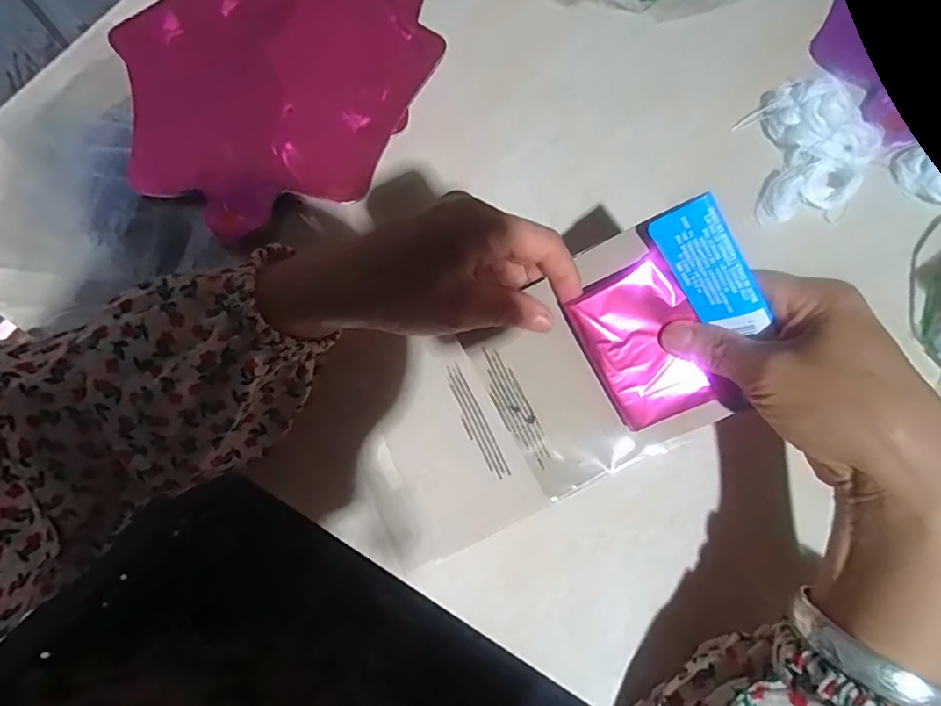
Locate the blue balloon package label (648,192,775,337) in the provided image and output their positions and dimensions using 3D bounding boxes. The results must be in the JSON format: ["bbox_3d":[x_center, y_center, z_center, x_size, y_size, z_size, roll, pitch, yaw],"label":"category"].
[{"bbox_3d":[0.111,-0.037,0.231,0.069,0.030,0.004,51,45,-15],"label":"blue balloon package label"}]

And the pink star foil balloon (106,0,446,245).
[{"bbox_3d":[-0.155,-0.215,0.376,0.226,0.011,0.260,20,72,6],"label":"pink star foil balloon"}]

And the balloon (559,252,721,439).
[{"bbox_3d":[0.091,-0.003,0.260,0.054,0.008,0.082,-27,102,18],"label":"balloon"}]

